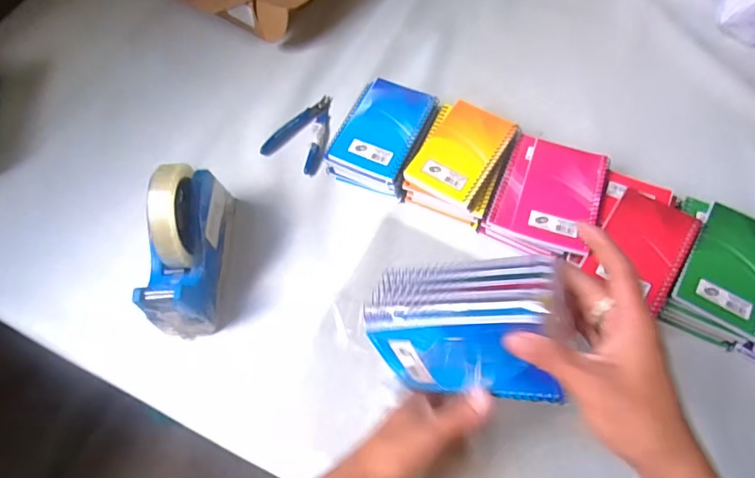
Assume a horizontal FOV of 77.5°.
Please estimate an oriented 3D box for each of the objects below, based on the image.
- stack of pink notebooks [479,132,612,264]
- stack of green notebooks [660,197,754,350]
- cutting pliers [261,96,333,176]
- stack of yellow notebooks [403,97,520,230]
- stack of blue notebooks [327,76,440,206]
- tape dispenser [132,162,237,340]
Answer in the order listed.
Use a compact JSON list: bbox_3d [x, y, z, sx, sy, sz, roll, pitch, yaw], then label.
[{"bbox_3d":[0.187,-0.043,0.527,0.105,0.045,0.143,22,67,11],"label":"stack of pink notebooks"},{"bbox_3d":[0.356,0.038,0.492,0.101,0.046,0.145,23,67,11],"label":"stack of green notebooks"},{"bbox_3d":[-0.085,-0.138,0.595,0.073,0.015,0.116,24,68,11],"label":"cutting pliers"},{"bbox_3d":[0.099,-0.092,0.555,0.095,0.042,0.140,23,67,11],"label":"stack of yellow notebooks"},{"bbox_3d":[0.006,-0.123,0.570,0.097,0.041,0.138,20,67,9],"label":"stack of blue notebooks"},{"bbox_3d":[-0.191,0.004,0.470,0.056,0.118,0.162,0,65,1],"label":"tape dispenser"}]

